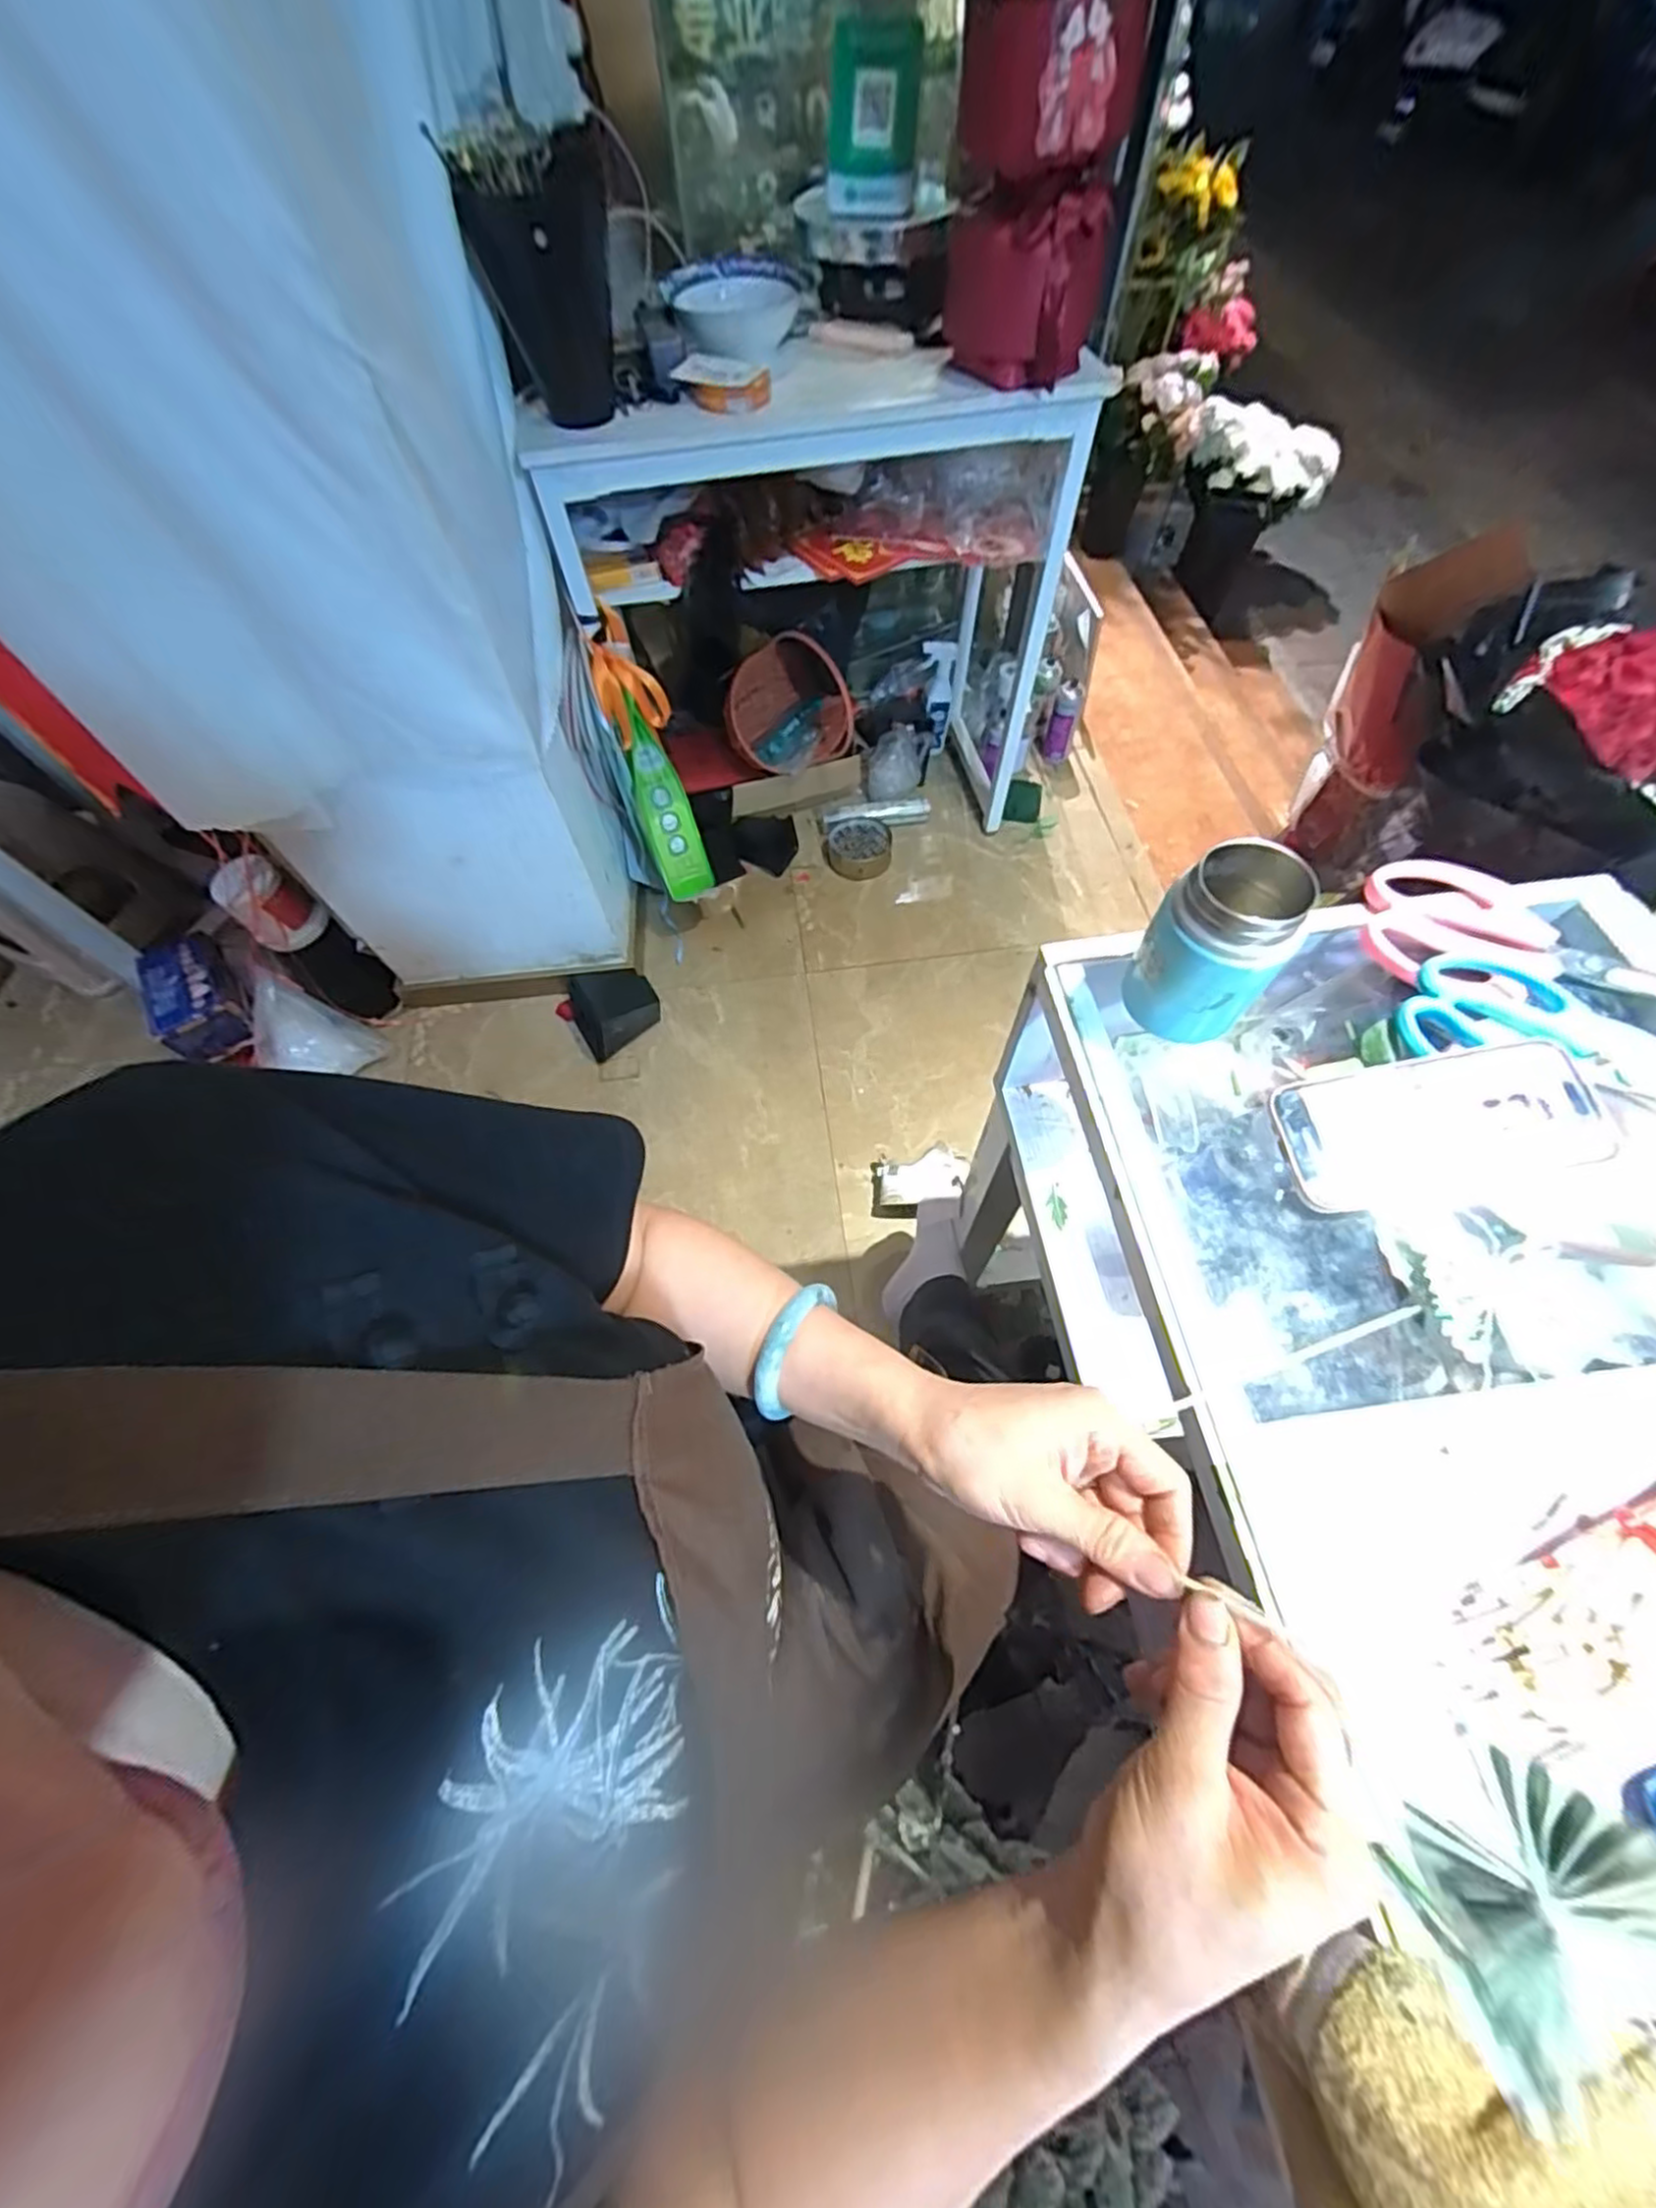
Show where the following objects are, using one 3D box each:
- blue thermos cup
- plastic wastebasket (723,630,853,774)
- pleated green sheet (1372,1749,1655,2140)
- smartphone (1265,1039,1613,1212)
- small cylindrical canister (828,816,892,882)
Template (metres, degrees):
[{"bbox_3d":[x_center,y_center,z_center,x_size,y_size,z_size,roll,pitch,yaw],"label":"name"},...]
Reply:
[{"bbox_3d":[0.218,-0.089,0.402,0.066,0.104,0.063,-1,63,2],"label":"blue thermos cup"},{"bbox_3d":[-0.082,-0.822,1.444,0.259,0.217,0.183,-9,63,-2],"label":"plastic wastebasket"},{"bbox_3d":[0.200,0.218,0.187,0.061,0.009,0.100,42,111,28],"label":"pleated green sheet"},{"bbox_3d":[0.323,0.011,0.378,0.144,0.005,0.070,-13,74,12],"label":"smartphone"},{"bbox_3d":[0.068,-0.550,1.527,0.133,0.049,0.134,-1,63,2],"label":"small cylindrical canister"}]

